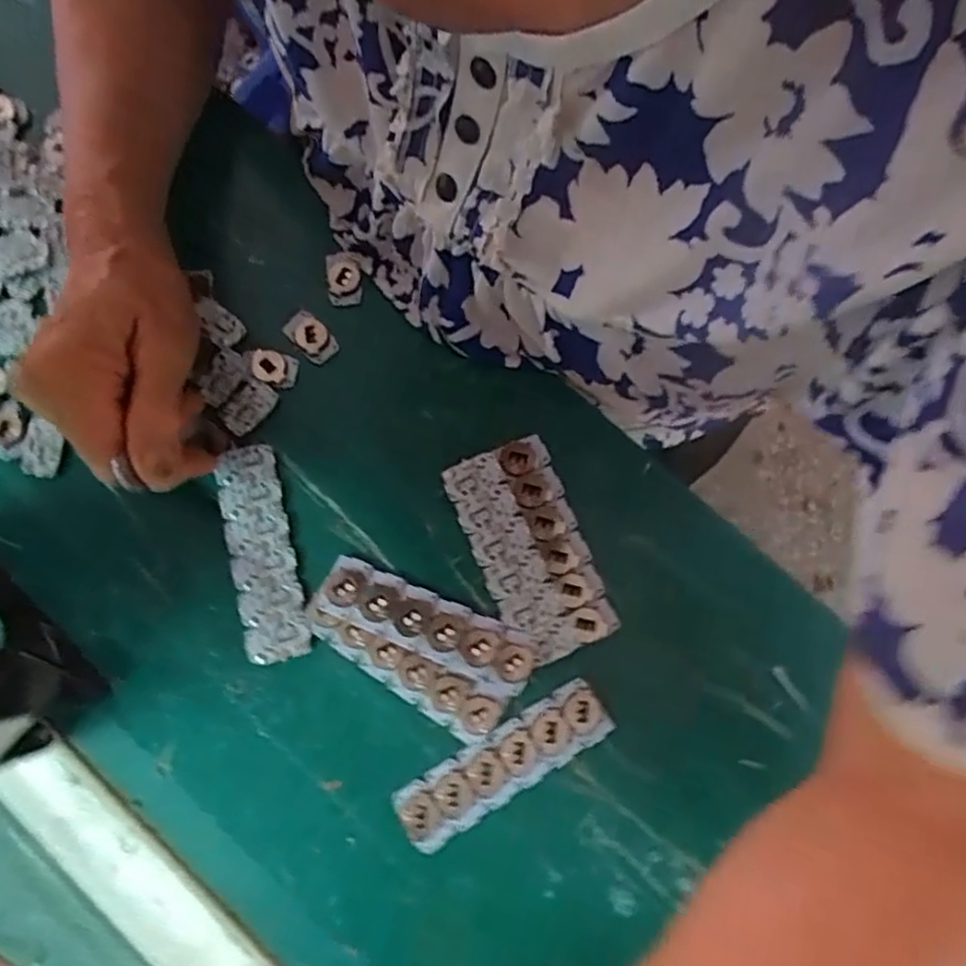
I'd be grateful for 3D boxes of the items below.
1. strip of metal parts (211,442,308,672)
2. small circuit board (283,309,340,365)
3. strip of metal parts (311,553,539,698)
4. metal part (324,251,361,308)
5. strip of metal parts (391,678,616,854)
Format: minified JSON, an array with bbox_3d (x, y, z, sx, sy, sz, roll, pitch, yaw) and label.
[{"bbox_3d":[-0.112,0.034,0.346,0.031,0.007,0.109,-12,81,-3],"label":"strip of metal parts"},{"bbox_3d":[-0.093,-0.079,0.369,0.029,0.005,0.018,40,83,5],"label":"small circuit board"},{"bbox_3d":[-0.028,0.069,0.337,0.108,0.006,0.030,23,82,3],"label":"strip of metal parts"},{"bbox_3d":[-0.076,-0.111,0.373,0.019,0.005,0.027,-8,81,-2],"label":"metal part"},{"bbox_3d":[0.010,0.134,0.329,0.108,0.008,0.030,-30,83,-5],"label":"strip of metal parts"}]

